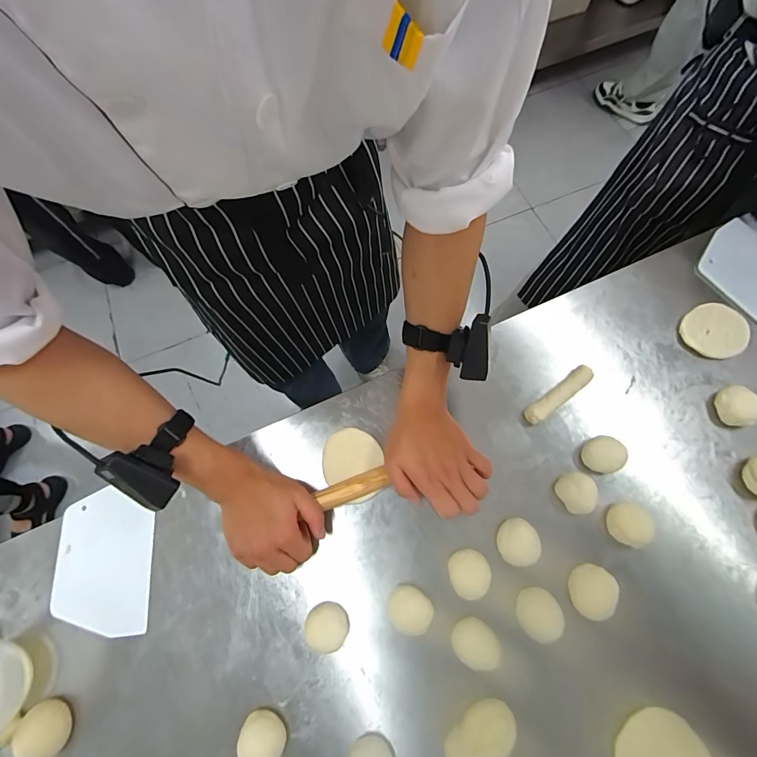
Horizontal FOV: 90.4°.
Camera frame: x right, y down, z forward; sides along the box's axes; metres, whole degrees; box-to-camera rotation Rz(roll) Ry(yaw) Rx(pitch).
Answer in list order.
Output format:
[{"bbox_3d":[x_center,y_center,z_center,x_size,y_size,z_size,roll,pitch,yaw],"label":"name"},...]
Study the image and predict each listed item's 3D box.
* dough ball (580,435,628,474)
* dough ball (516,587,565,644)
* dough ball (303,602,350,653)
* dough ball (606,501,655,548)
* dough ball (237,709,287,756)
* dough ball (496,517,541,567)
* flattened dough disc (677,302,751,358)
[{"bbox_3d":[0.285,0.098,0.480,0.045,0.033,0.045,-1,71,3],"label":"dough ball"},{"bbox_3d":[0.184,0.270,0.430,0.049,0.018,0.050,0,73,1],"label":"dough ball"},{"bbox_3d":[-0.060,0.289,0.439,0.048,0.026,0.047,0,73,1],"label":"dough ball"},{"bbox_3d":[0.302,0.174,0.453,0.041,0.030,0.048,25,74,11],"label":"dough ball"},{"bbox_3d":[-0.127,0.395,0.408,0.049,0.022,0.045,0,73,1],"label":"dough ball"},{"bbox_3d":[0.168,0.198,0.455,0.046,0.023,0.053,-10,73,-2],"label":"dough ball"},{"bbox_3d":[0.483,-0.067,0.540,0.084,0.012,0.085,0,73,1],"label":"flattened dough disc"}]

